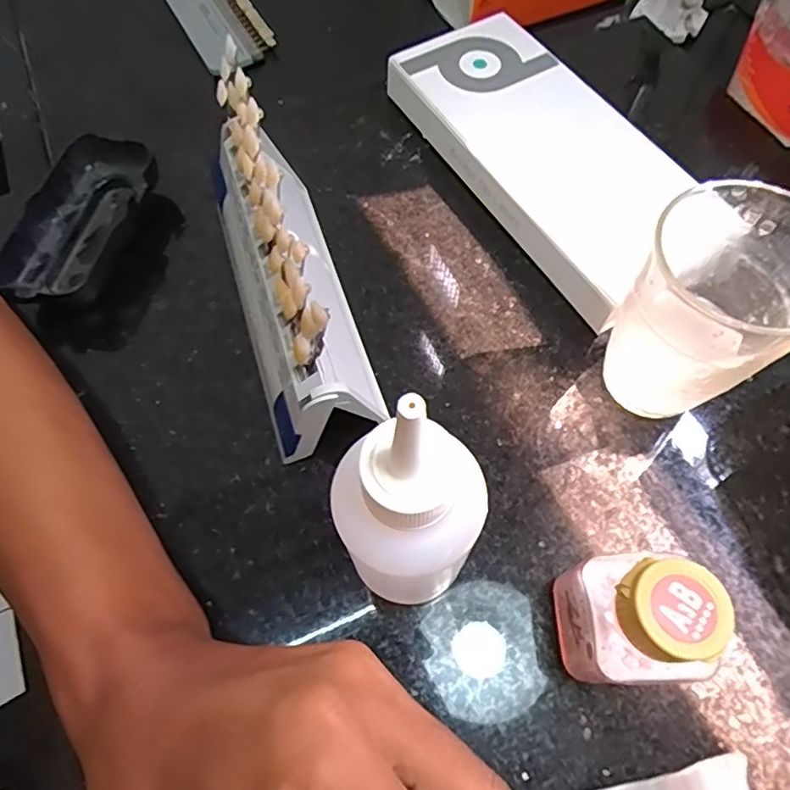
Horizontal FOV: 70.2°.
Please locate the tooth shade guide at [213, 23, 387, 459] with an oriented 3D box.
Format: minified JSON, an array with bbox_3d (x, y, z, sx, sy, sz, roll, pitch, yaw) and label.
[{"bbox_3d":[-0.052,-0.063,0.259,0.055,0.085,0.178,-18,65,-7],"label":"tooth shade guide"}]

